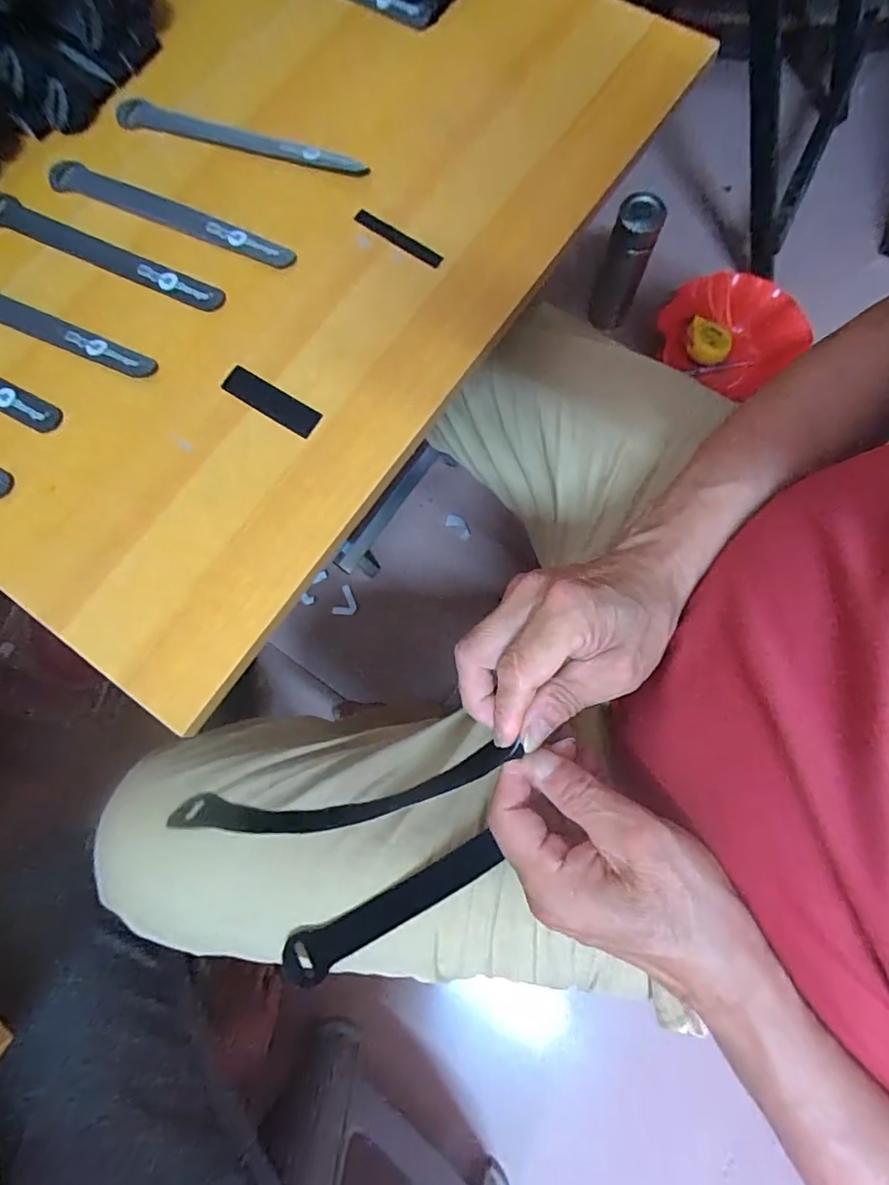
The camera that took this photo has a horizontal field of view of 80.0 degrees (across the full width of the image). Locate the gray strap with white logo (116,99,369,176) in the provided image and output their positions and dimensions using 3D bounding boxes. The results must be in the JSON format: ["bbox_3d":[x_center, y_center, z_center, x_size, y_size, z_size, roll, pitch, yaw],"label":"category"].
[{"bbox_3d":[-0.142,-0.312,0.364,0.186,0.017,0.012,19,79,4],"label":"gray strap with white logo"}]

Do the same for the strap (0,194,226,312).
[{"bbox_3d":[-0.232,-0.230,0.356,0.190,0.006,0.024,24,80,5],"label":"strap"}]

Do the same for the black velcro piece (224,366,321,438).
[{"bbox_3d":[-0.109,-0.121,0.332,0.067,0.004,0.019,32,80,7],"label":"black velcro piece"}]

